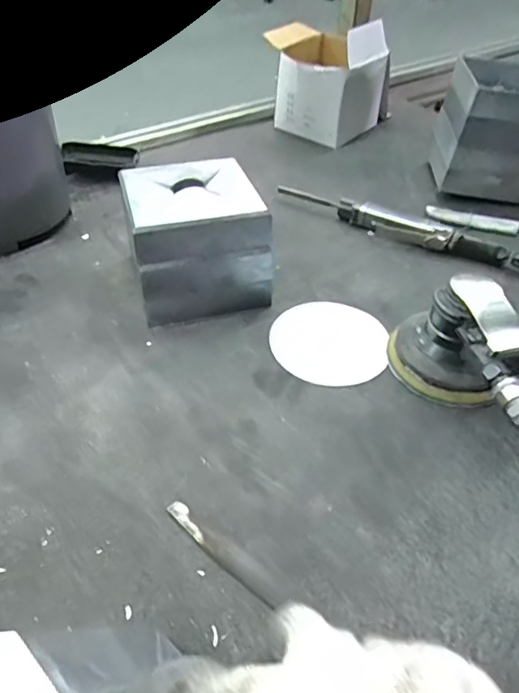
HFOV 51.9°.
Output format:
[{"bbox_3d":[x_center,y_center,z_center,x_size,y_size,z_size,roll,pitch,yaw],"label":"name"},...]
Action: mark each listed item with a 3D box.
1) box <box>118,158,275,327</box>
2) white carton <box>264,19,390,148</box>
[{"bbox_3d":[-0.066,-0.109,0.552,0.134,0.108,0.123,-10,44,-13],"label":"box"},{"bbox_3d":[0.106,-0.446,0.886,0.184,0.156,0.148,30,50,26],"label":"white carton"}]

